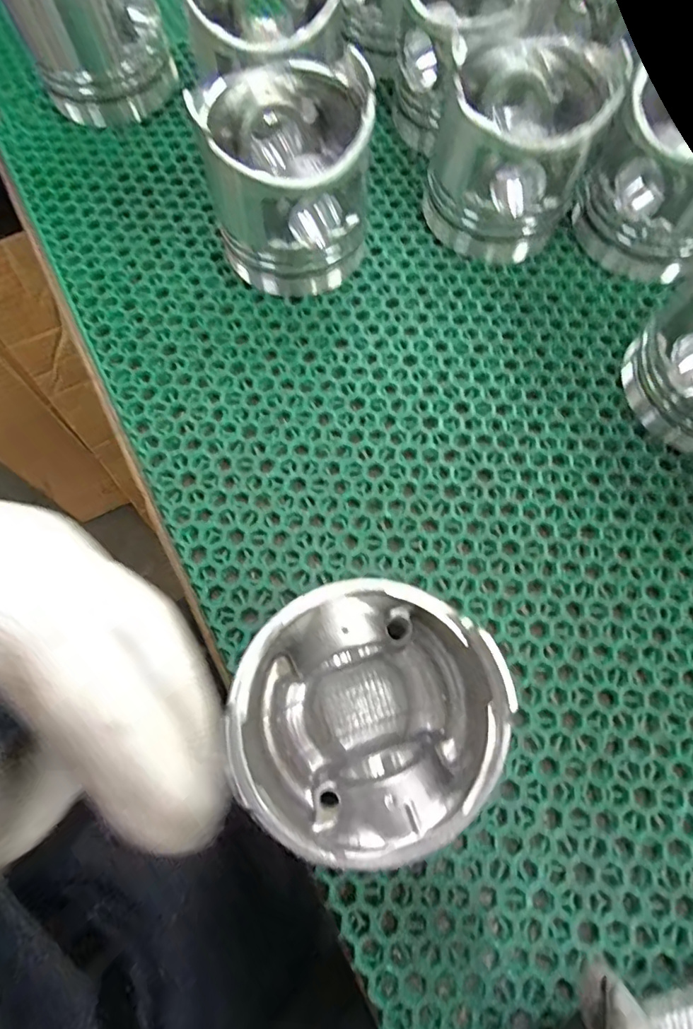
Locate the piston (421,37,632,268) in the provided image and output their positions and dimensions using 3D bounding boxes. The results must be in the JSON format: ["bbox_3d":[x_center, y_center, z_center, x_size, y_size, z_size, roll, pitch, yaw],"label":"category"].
[{"bbox_3d":[0.098,-0.220,0.300,0.091,0.087,0.093,20,72,6],"label":"piston"}]

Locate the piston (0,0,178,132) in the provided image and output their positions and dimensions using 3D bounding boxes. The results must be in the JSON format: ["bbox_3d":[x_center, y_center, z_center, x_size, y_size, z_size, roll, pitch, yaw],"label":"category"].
[{"bbox_3d":[-0.170,-0.326,0.330,0.089,0.088,0.089,-25,73,-9],"label":"piston"}]

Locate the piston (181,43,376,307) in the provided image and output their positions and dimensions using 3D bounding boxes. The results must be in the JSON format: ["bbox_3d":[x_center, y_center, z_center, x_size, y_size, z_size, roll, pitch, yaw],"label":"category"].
[{"bbox_3d":[-0.034,-0.194,0.291,0.095,0.081,0.097,1,71,-1],"label":"piston"}]

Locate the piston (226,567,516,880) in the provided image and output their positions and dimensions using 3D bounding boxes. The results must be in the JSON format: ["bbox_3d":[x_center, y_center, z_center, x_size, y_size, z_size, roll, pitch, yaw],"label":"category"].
[{"bbox_3d":[0.006,0.077,0.200,0.086,0.082,0.090,0,71,-1],"label":"piston"}]

